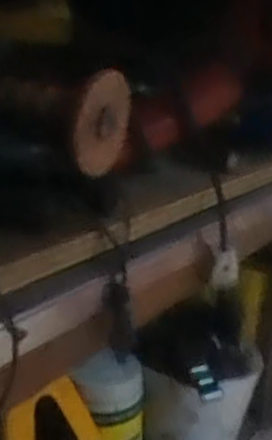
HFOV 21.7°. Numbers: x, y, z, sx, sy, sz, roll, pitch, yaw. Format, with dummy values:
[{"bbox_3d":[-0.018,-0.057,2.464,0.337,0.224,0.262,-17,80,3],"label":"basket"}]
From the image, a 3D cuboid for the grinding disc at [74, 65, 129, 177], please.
[{"bbox_3d":[-0.025,-0.068,0.510,0.009,0.074,0.072,12,22,23],"label":"grinding disc"}]

